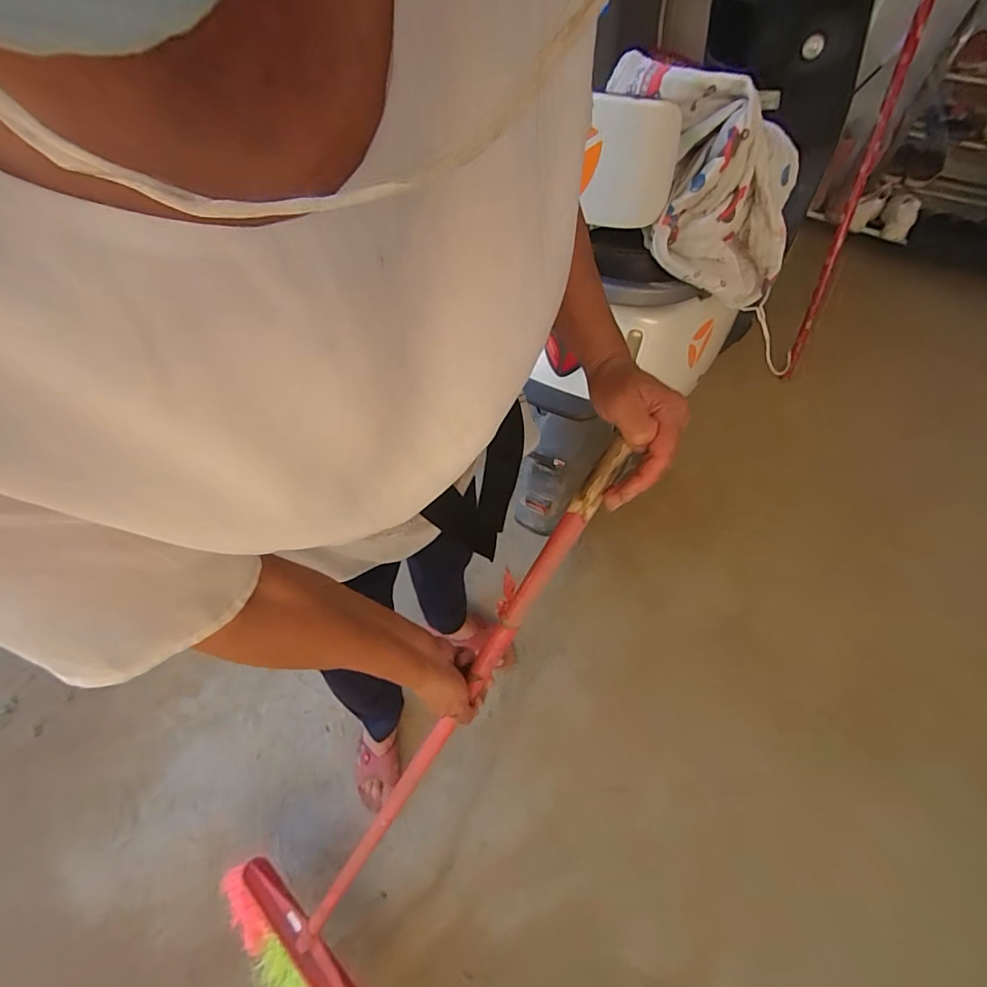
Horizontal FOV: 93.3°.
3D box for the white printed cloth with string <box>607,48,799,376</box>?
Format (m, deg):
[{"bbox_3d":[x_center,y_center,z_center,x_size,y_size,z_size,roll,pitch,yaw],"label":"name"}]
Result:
[{"bbox_3d":[0.298,-0.364,0.621,0.174,0.380,0.109,-13,49,39],"label":"white printed cloth with string"}]

